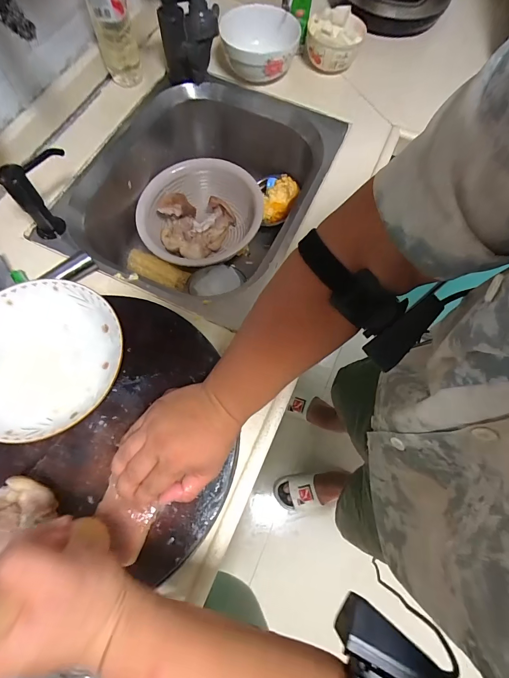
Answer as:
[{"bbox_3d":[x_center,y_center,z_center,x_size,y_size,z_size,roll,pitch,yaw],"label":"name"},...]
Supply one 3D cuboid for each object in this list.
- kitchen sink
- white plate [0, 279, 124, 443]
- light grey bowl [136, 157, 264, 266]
[{"bbox_3d":[-0.103,-0.283,0.687,0.410,0.208,0.509,24,71,6],"label":"kitchen sink"},{"bbox_3d":[-0.265,0.023,0.409,0.198,0.034,0.193,1,70,-2],"label":"white plate"},{"bbox_3d":[-0.119,-0.262,0.733,0.238,0.097,0.250,1,70,-2],"label":"light grey bowl"}]

